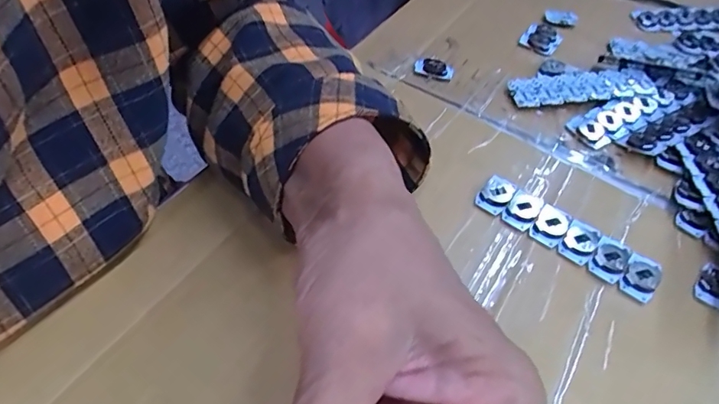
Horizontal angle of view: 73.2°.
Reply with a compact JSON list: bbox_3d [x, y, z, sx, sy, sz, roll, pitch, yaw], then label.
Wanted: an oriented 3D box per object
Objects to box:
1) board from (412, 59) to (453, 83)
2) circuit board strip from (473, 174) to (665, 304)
[{"bbox_3d":[0.056,-0.102,0.374,0.033,0.009,0.019,27,54,17],"label":"board"},{"bbox_3d":[0.121,0.018,0.283,0.106,0.006,0.028,32,65,18],"label":"circuit board strip"}]

